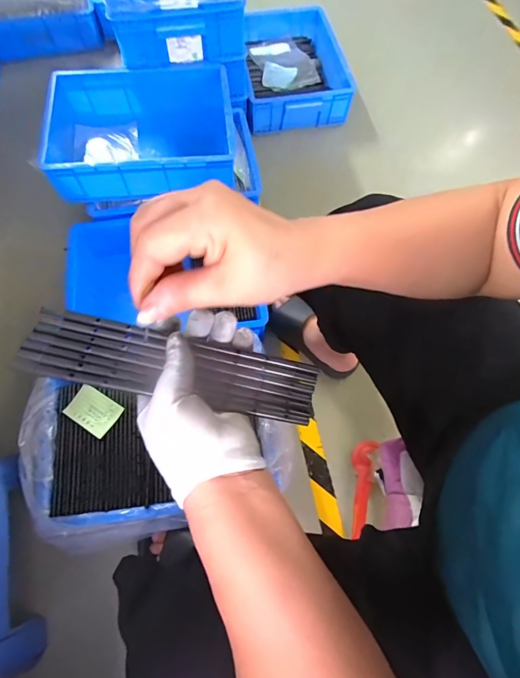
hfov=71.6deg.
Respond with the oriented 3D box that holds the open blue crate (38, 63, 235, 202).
[{"bbox_3d":[-0.279,-0.476,0.854,0.417,0.132,0.320,-6,69,-3],"label":"open blue crate"}]

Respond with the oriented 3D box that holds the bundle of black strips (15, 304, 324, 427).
[{"bbox_3d":[-0.063,0.023,0.285,0.222,0.012,0.051,13,69,-9],"label":"bundle of black strips"}]

